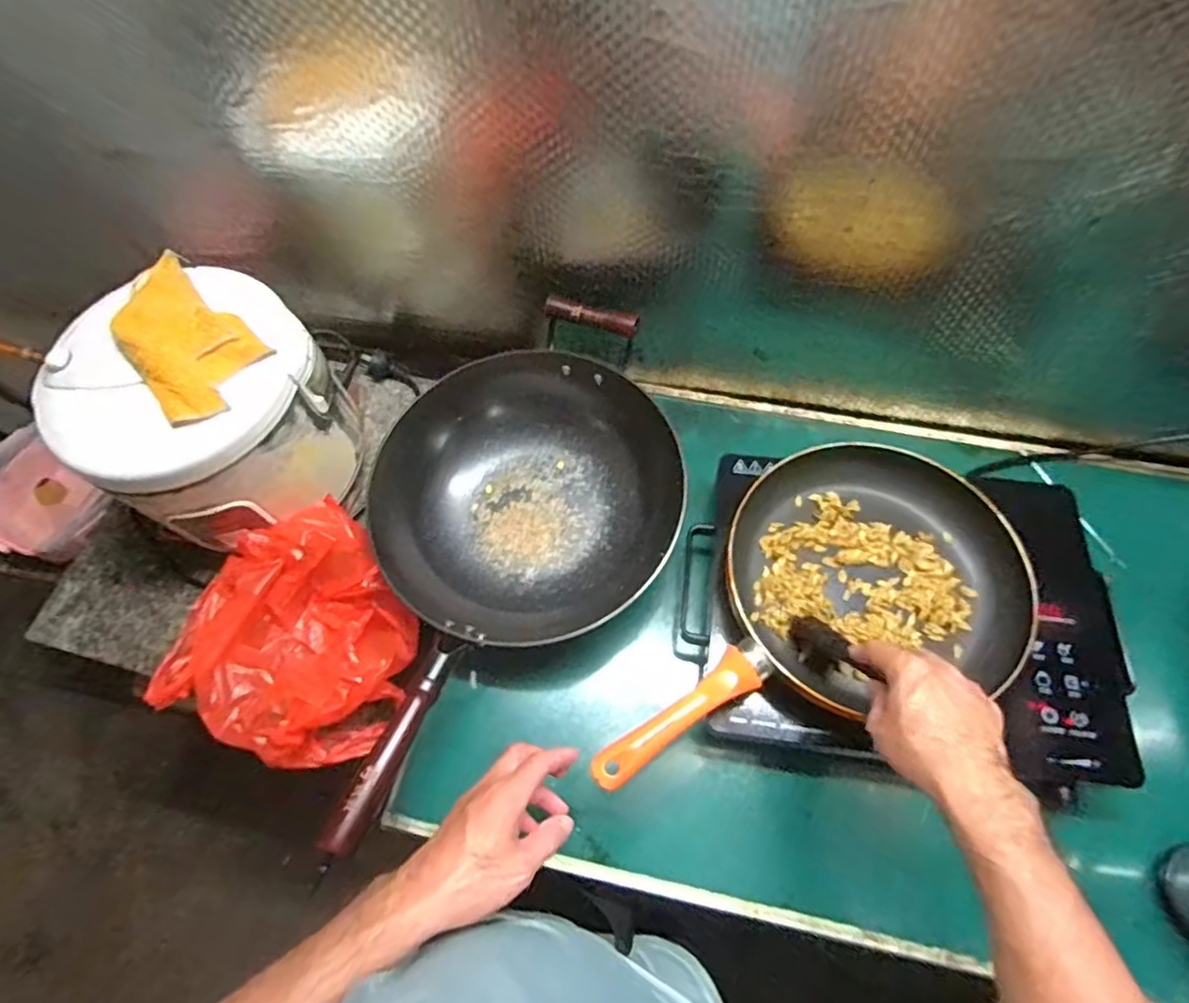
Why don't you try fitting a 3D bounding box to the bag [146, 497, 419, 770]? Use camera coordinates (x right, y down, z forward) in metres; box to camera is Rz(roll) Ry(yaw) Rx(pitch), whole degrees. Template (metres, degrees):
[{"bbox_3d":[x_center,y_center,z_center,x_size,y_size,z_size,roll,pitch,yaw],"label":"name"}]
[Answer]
[{"bbox_3d":[-0.326,0.134,0.645,0.241,0.117,0.250,30,68,14],"label":"bag"}]

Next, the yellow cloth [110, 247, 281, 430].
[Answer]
[{"bbox_3d":[-0.412,-0.166,0.594,0.195,0.028,0.108,39,71,17],"label":"yellow cloth"}]

